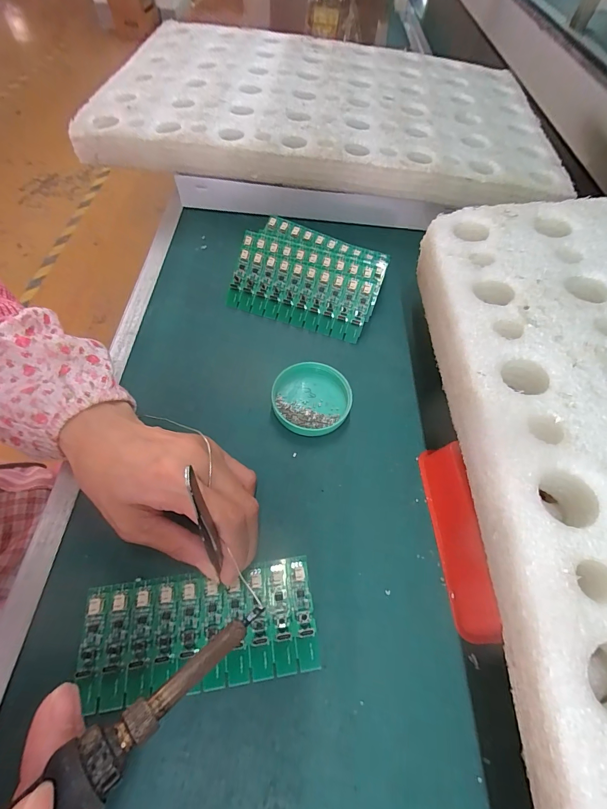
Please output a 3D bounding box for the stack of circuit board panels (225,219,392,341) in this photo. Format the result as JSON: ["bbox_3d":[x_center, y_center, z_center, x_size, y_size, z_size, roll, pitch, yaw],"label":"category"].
[{"bbox_3d":[0.006,-0.130,0.364,0.142,0.039,0.102,18,59,6],"label":"stack of circuit board panels"}]

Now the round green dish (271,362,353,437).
[{"bbox_3d":[0.006,-0.005,0.302,0.064,0.014,0.064,2,59,-4],"label":"round green dish"}]

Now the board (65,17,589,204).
[{"bbox_3d":[0.034,-0.399,0.476,0.551,0.037,0.363,9,59,0],"label":"board"}]

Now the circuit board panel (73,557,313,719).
[{"bbox_3d":[-0.062,0.135,0.216,0.135,0.006,0.061,-4,59,-7],"label":"circuit board panel"}]

